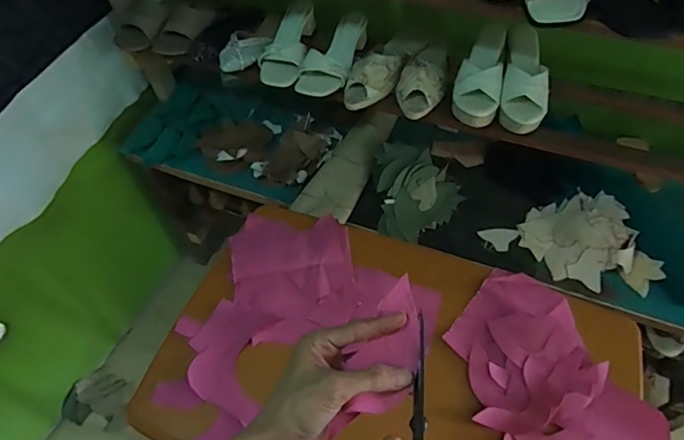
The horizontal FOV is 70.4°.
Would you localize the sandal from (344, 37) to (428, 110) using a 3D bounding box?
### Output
[{"bbox_3d":[0.085,-0.315,0.961,0.089,0.060,0.240,25,60,21],"label":"sandal"}]

